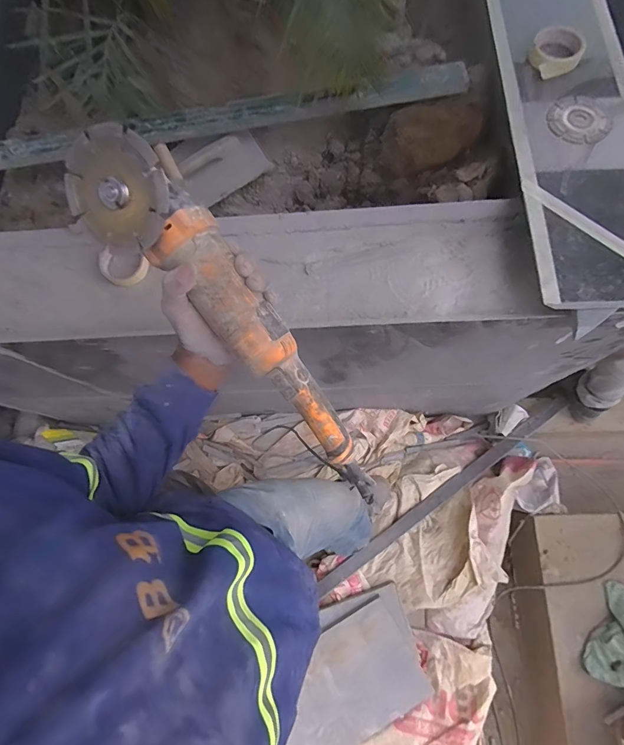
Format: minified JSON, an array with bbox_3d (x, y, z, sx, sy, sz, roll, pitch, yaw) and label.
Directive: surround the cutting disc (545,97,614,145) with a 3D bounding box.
[{"bbox_3d":[0.474,-0.447,0.707,0.105,0.012,0.105,-1,70,2],"label":"cutting disc"}]

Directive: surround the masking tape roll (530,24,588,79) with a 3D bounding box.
[{"bbox_3d":[0.457,-0.603,0.745,0.102,0.025,0.102,-1,70,2],"label":"masking tape roll"}]

